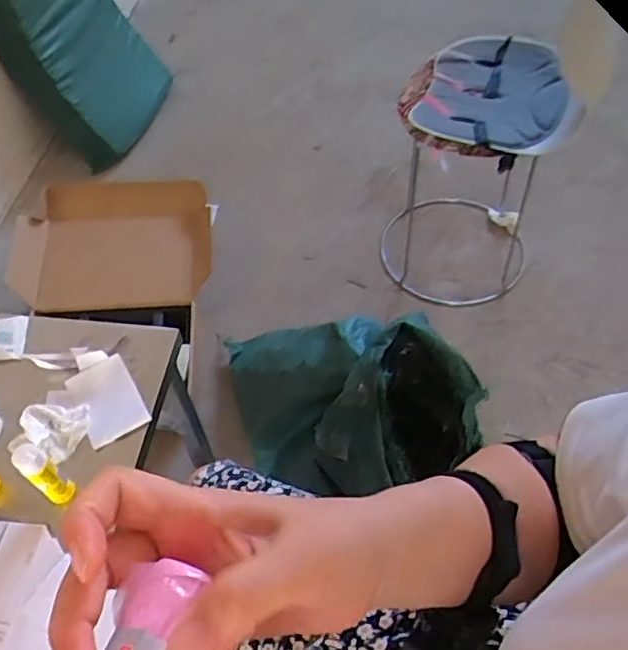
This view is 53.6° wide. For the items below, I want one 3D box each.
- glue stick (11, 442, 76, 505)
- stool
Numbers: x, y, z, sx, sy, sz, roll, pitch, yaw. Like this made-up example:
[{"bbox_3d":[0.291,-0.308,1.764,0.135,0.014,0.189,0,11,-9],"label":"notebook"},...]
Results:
[{"bbox_3d":[-0.308,0.173,0.713,0.027,0.120,0.032,34,62,26],"label":"glue stick"},{"bbox_3d":[0.344,-0.382,1.449,0.344,0.525,0.569,2,53,5],"label":"stool"}]

